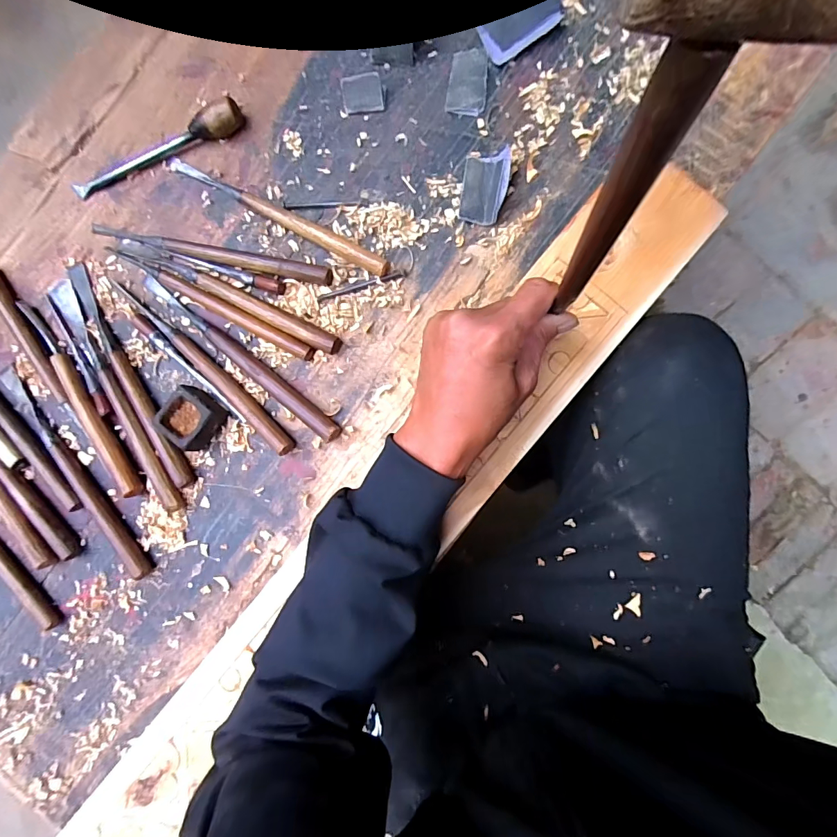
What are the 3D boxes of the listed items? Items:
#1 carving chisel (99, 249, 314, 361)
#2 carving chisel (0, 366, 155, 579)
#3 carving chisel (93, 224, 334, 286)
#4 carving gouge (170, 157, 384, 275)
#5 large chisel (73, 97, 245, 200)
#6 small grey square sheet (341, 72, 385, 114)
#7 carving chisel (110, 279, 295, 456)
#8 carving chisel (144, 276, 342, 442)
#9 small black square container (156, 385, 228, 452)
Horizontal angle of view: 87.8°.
[{"bbox_3d":[-0.205,-0.115,0.422,0.234,0.013,0.014,28,89,7],"label":"carving chisel"},{"bbox_3d":[-0.341,0.051,0.429,0.020,0.013,0.251,-39,84,2],"label":"carving chisel"},{"bbox_3d":[-0.204,-0.161,0.420,0.251,0.016,0.018,13,88,6],"label":"carving chisel"},{"bbox_3d":[-0.140,-0.198,0.420,0.251,0.022,0.016,28,89,7],"label":"carving gouge"},{"bbox_3d":[-0.260,-0.263,0.425,0.188,0.030,0.028,-21,85,4],"label":"large chisel"},{"bbox_3d":[-0.053,-0.310,0.415,0.038,0.004,0.030,-1,117,10],"label":"small grey square sheet"},{"bbox_3d":[-0.208,-0.051,0.416,0.240,0.016,0.018,43,91,7],"label":"carving chisel"},{"bbox_3d":[-0.173,-0.058,0.410,0.244,0.018,0.022,38,90,7],"label":"carving chisel"},{"bbox_3d":[-0.215,0.001,0.411,0.050,0.025,0.051,32,90,7],"label":"small black square container"}]

